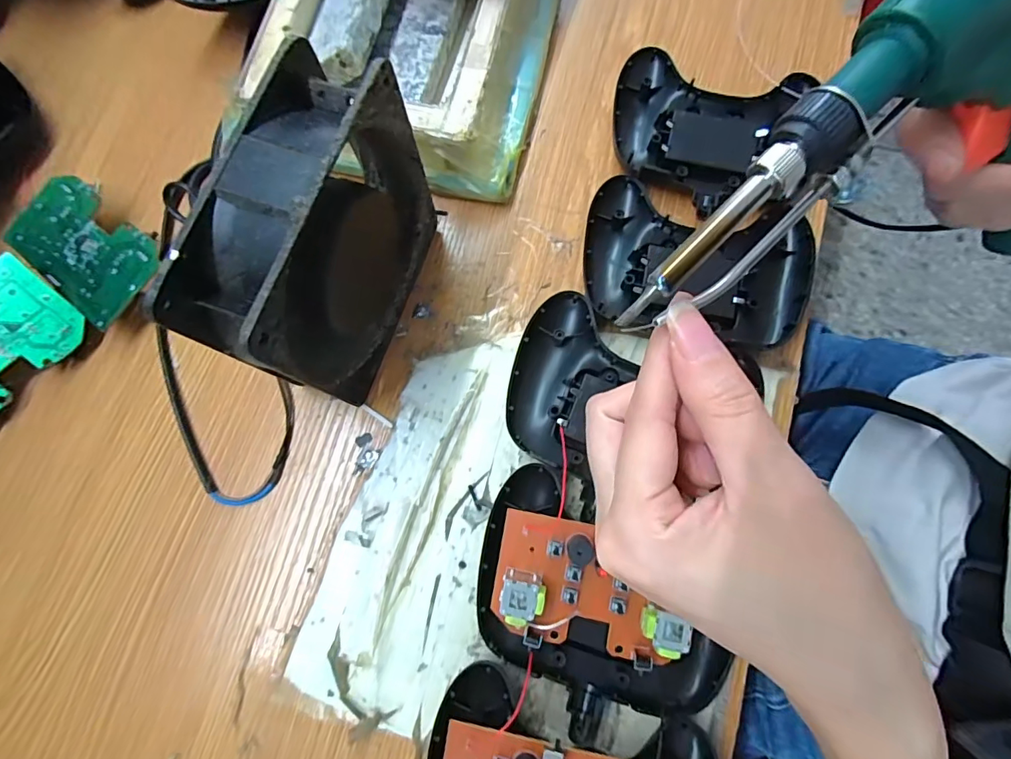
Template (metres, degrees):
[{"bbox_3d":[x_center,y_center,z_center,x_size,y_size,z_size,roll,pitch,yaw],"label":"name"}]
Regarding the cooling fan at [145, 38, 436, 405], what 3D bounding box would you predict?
[{"bbox_3d":[-0.077,-0.056,0.221,0.042,0.122,0.120,21,78,5],"label":"cooling fan"}]

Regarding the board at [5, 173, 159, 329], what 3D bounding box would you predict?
[{"bbox_3d":[-0.238,-0.076,0.273,0.090,0.004,0.054,37,87,9],"label":"board"}]

